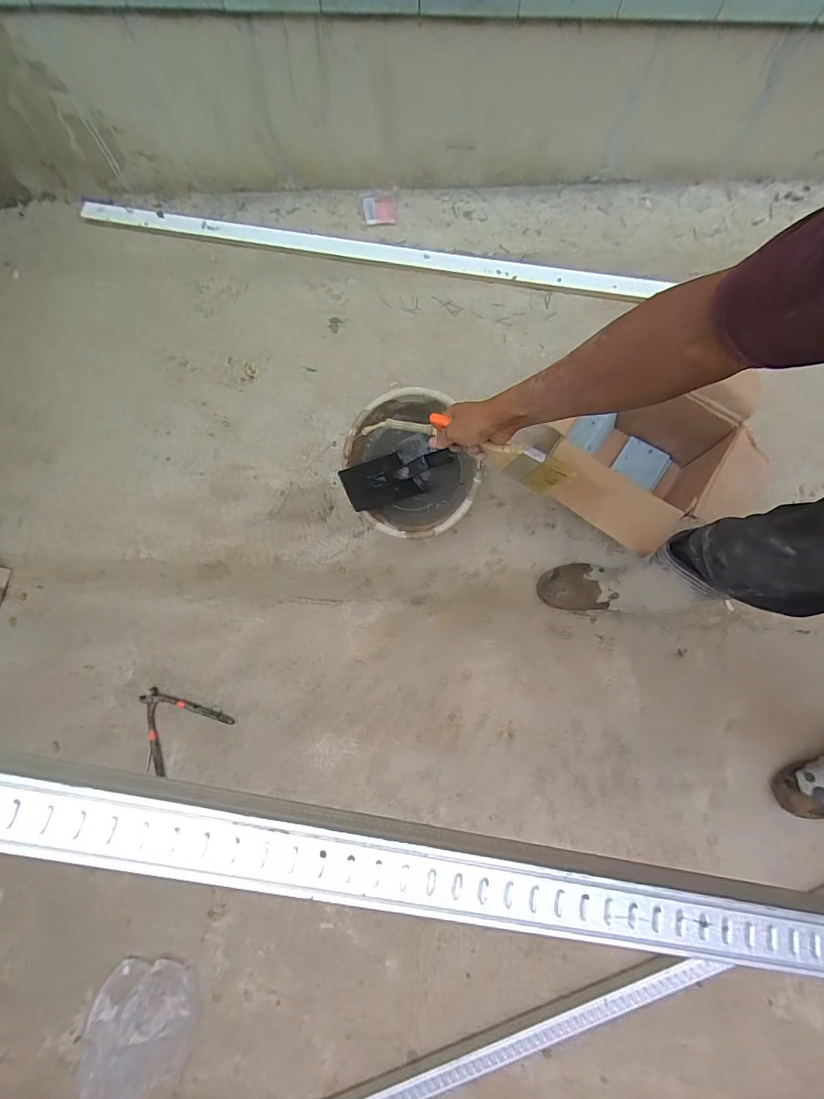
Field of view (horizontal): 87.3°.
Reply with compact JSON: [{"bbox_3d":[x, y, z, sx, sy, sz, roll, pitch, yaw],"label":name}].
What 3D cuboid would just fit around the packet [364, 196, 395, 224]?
[{"bbox_3d":[-0.093,-0.966,1.227,0.086,0.010,0.088,-1,79,1],"label":"packet"}]

